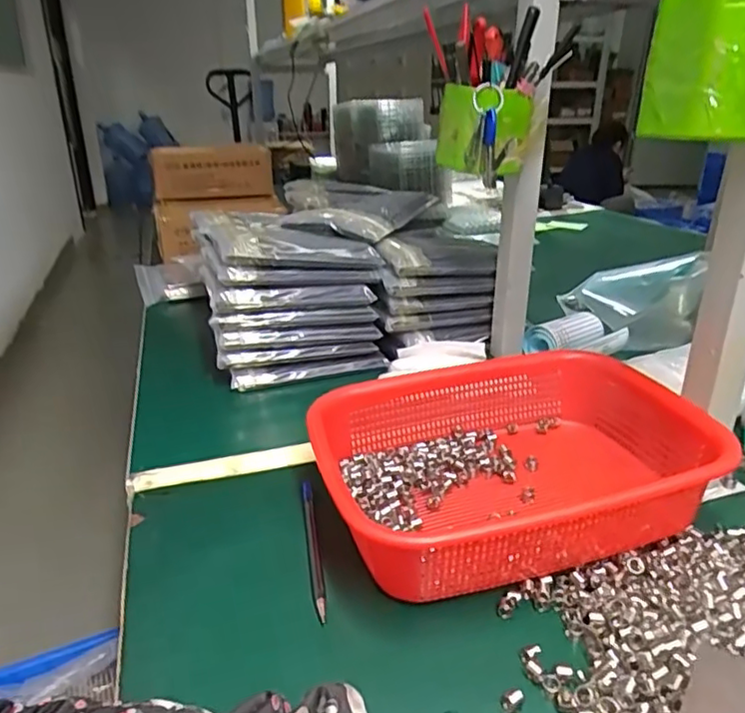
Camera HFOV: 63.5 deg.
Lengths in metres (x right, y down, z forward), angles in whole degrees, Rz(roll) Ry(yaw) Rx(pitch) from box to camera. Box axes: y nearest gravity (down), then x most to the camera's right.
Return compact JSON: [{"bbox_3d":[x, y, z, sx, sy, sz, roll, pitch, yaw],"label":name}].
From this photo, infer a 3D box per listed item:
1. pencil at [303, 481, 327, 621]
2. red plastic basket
[{"bbox_3d":[-0.043,0.136,0.439,0.009,0.007,0.140,-5,24,-8],"label":"pencil"},{"bbox_3d":[0.108,0.080,0.469,0.279,0.071,0.210,-7,25,-15],"label":"red plastic basket"}]

